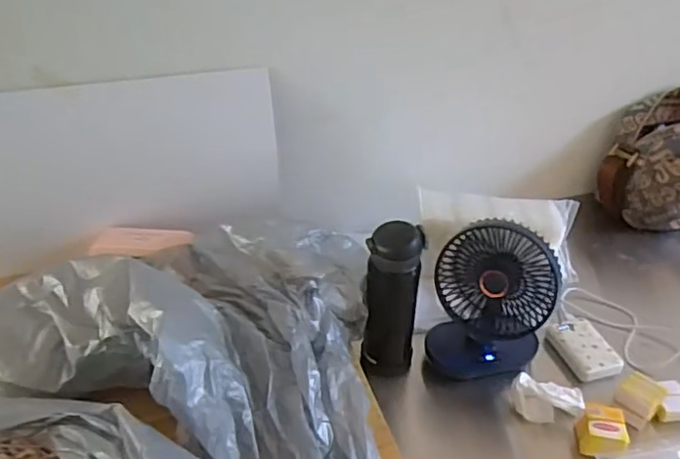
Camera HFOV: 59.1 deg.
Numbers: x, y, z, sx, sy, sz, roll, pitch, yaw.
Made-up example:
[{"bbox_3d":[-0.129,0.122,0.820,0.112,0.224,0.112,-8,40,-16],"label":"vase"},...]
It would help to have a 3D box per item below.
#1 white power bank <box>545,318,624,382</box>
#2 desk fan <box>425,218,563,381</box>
[{"bbox_3d":[0.327,0.159,0.807,0.070,0.021,0.104,-9,36,-12],"label":"white power bank"},{"bbox_3d":[0.190,0.087,0.767,0.145,0.202,0.090,0,36,0],"label":"desk fan"}]

